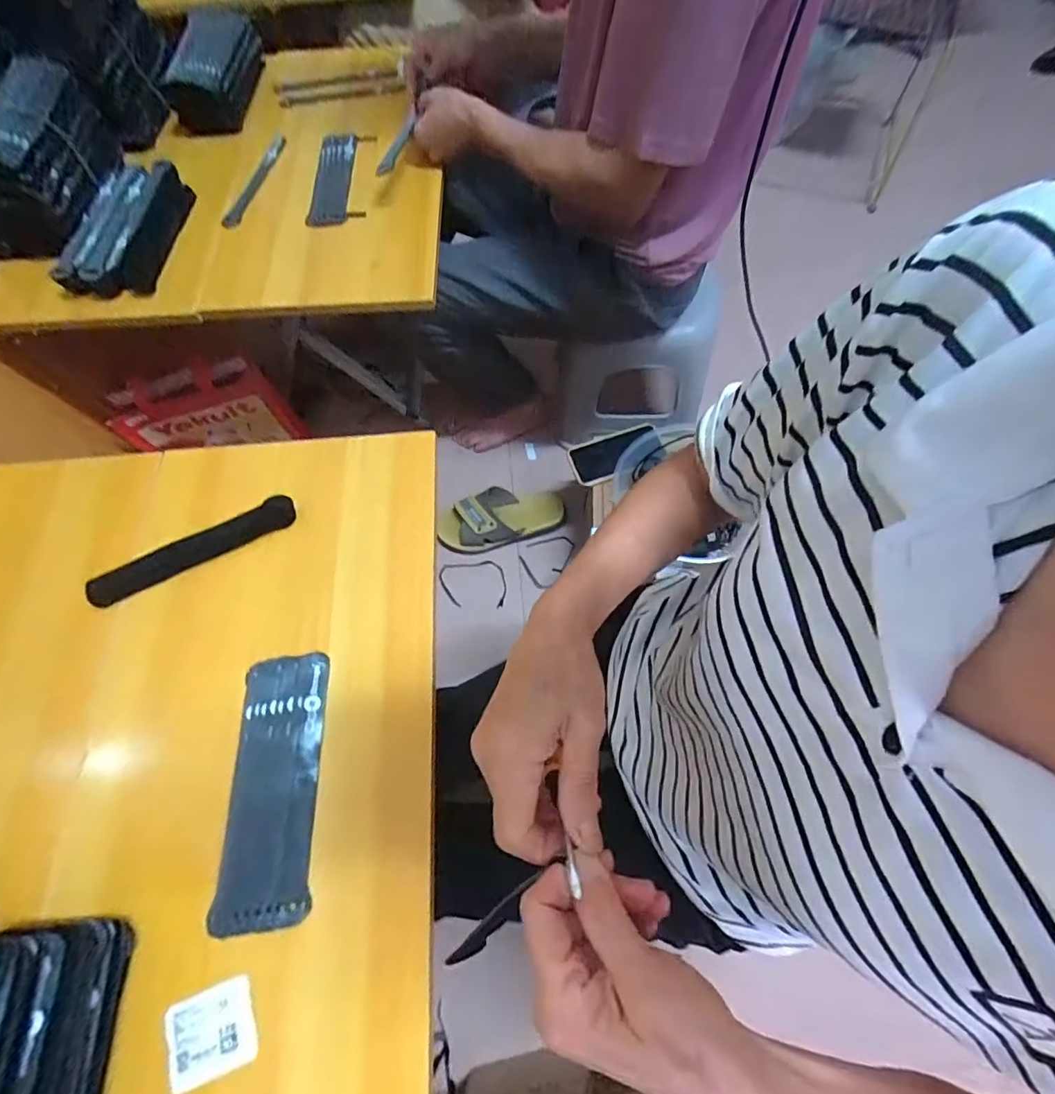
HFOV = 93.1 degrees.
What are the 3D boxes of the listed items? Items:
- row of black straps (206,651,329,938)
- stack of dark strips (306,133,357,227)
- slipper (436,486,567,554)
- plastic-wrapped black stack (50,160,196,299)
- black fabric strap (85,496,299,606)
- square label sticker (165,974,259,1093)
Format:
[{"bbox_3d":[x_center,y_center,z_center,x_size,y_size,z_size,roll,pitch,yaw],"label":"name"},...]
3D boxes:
[{"bbox_3d":[-0.207,0.191,0.407,0.071,0.009,0.199,-4,68,0],"label":"row of black straps"},{"bbox_3d":[-0.270,-0.518,0.702,0.056,0.024,0.154,1,68,2],"label":"stack of dark strips"},{"bbox_3d":[-0.056,-0.064,1.015,0.256,0.050,0.116,-15,68,-4],"label":"slipper"},{"bbox_3d":[-0.529,-0.416,0.663,0.111,0.055,0.207,11,69,6],"label":"plastic-wrapped black stack"},{"bbox_3d":[-0.324,0.003,0.484,0.200,0.016,0.029,-27,70,-9],"label":"black fabric strap"},{"bbox_3d":[-0.221,0.340,0.350,0.060,0.005,0.049,-19,64,-9],"label":"square label sticker"}]

